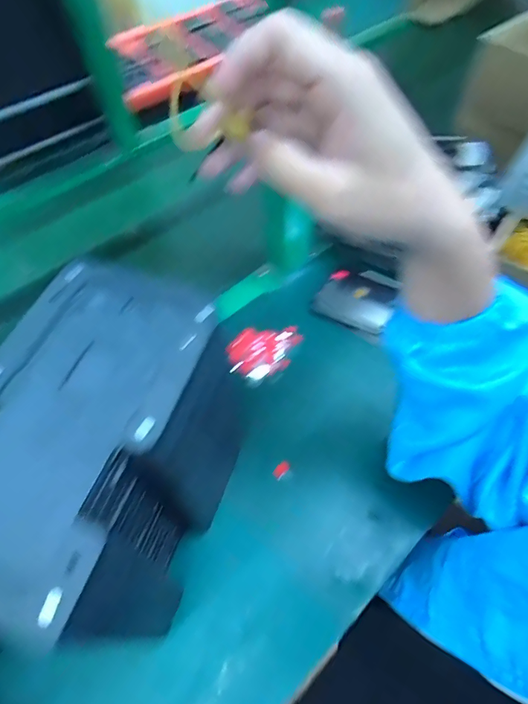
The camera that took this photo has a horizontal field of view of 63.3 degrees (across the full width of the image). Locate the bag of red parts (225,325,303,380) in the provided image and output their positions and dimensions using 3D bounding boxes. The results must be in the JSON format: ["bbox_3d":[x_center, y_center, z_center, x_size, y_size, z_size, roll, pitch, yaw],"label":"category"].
[{"bbox_3d":[-0.001,-0.003,0.492,0.083,0.025,0.069,3,58,4],"label":"bag of red parts"}]

